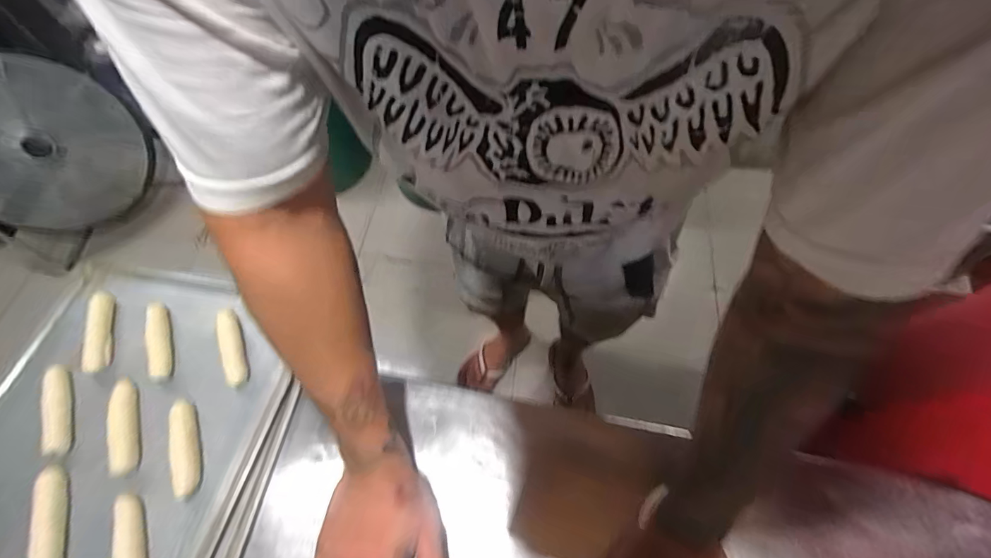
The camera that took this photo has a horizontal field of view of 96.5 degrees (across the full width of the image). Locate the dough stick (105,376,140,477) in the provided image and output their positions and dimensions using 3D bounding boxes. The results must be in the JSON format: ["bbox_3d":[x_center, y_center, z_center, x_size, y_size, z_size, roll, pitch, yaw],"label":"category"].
[{"bbox_3d":[-0.386,0.151,0.458,0.021,0.017,0.101,-22,62,-8],"label":"dough stick"}]

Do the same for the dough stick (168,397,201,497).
[{"bbox_3d":[-0.316,0.169,0.448,0.021,0.019,0.098,-21,62,-8],"label":"dough stick"}]

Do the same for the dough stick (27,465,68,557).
[{"bbox_3d":[-0.405,0.223,0.404,0.019,0.027,0.097,-18,61,-6],"label":"dough stick"}]

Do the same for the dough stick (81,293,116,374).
[{"bbox_3d":[-0.469,0.058,0.521,0.023,0.018,0.103,-19,62,-6],"label":"dough stick"}]

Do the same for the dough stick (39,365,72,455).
[{"bbox_3d":[-0.474,0.139,0.478,0.021,0.020,0.104,-23,62,-9],"label":"dough stick"}]

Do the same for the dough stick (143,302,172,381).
[{"bbox_3d":[-0.384,0.066,0.502,0.021,0.016,0.096,-20,62,-7],"label":"dough stick"}]

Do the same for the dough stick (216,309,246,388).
[{"bbox_3d":[-0.294,0.076,0.494,0.022,0.017,0.093,-23,62,-9],"label":"dough stick"}]

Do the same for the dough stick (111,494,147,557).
[{"bbox_3d":[-0.329,0.244,0.399,0.018,0.027,0.098,-26,63,-10],"label":"dough stick"}]

